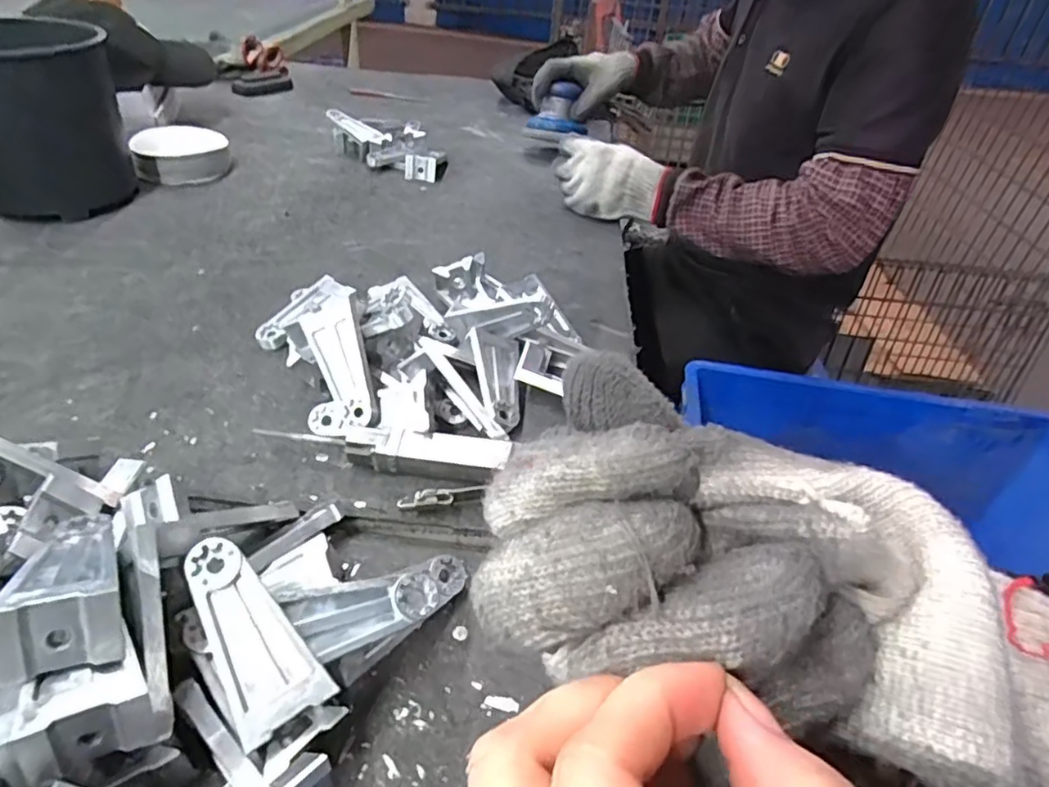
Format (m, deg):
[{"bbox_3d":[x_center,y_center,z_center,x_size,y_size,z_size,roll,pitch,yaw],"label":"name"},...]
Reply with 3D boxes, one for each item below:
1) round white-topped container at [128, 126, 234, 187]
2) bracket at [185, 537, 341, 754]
[{"bbox_3d":[-0.457,-0.321,0.844,0.115,0.045,0.100,-9,41,-18],"label":"round white-topped container"},{"bbox_3d":[-0.130,0.111,0.297,0.041,0.014,0.090,-26,72,-34],"label":"bracket"}]

